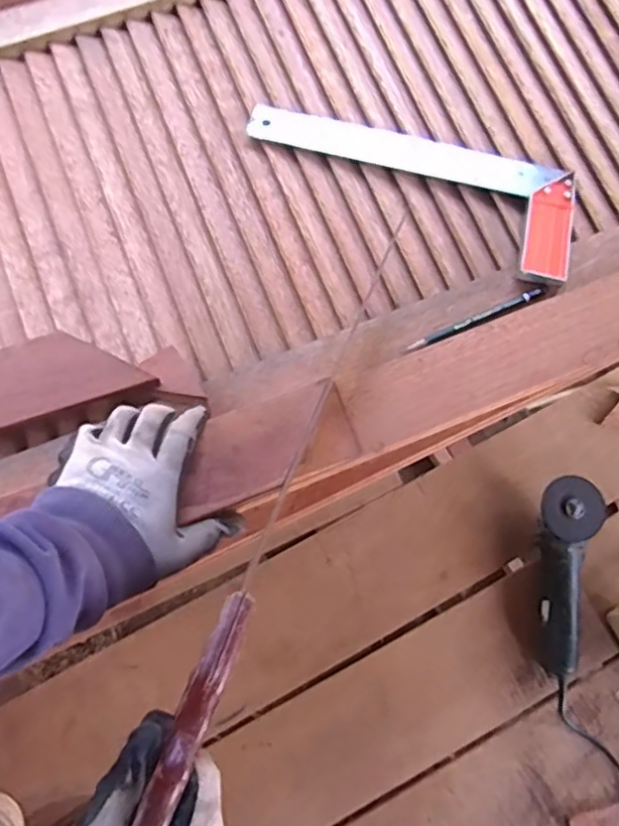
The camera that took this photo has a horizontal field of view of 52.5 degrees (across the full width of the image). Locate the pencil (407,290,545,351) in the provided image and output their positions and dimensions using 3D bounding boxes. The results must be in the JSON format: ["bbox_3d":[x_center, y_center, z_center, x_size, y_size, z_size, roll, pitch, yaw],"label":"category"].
[{"bbox_3d":[0.141,-0.080,0.534,0.127,0.005,0.011,-23,78,-7],"label":"pencil"}]

